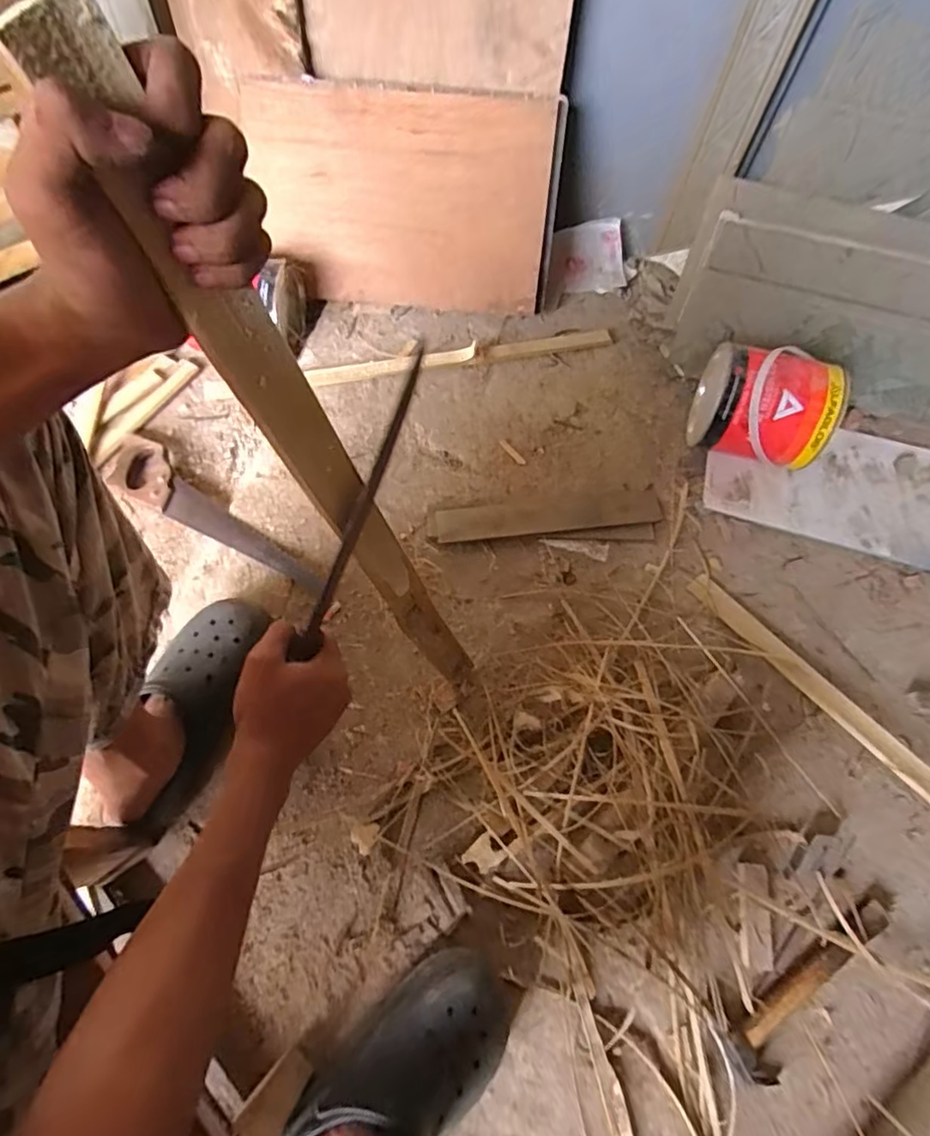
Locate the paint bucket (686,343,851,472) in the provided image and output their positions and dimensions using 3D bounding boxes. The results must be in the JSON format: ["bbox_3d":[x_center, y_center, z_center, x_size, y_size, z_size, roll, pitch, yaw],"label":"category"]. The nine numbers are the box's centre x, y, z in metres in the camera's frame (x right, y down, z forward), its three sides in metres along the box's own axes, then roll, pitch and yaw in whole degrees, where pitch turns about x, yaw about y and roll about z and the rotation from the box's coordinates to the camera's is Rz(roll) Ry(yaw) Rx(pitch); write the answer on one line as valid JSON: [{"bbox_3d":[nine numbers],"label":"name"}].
[{"bbox_3d":[0.433,-0.222,0.853,0.161,0.161,0.135,13,66,1],"label":"paint bucket"}]

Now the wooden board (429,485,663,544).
[{"bbox_3d":[0.120,-0.075,0.853,0.337,0.013,0.057,-7,65,-6],"label":"wooden board"}]

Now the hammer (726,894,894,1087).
[{"bbox_3d":[0.377,0.451,0.621,0.227,0.023,0.064,-31,70,-16],"label":"hammer"}]

